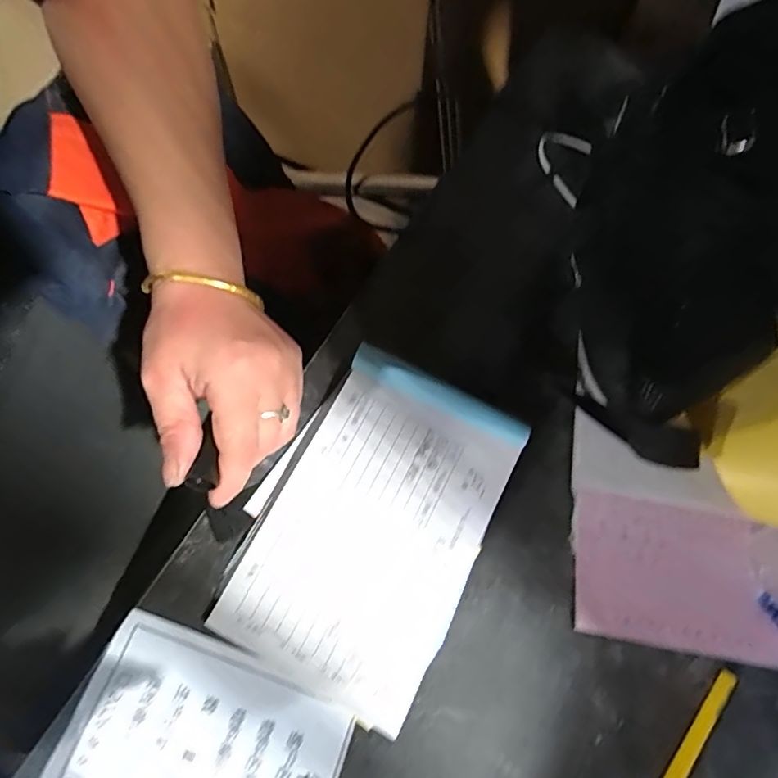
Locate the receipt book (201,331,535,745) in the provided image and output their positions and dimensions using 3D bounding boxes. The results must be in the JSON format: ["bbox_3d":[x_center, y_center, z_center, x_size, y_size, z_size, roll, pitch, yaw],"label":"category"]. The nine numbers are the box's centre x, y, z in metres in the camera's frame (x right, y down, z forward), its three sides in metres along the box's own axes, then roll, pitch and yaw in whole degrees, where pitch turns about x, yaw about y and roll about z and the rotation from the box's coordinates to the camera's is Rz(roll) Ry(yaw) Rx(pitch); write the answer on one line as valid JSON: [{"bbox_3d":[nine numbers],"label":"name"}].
[{"bbox_3d":[-0.008,0.085,0.330,0.129,0.031,0.200,26,68,9],"label":"receipt book"}]

